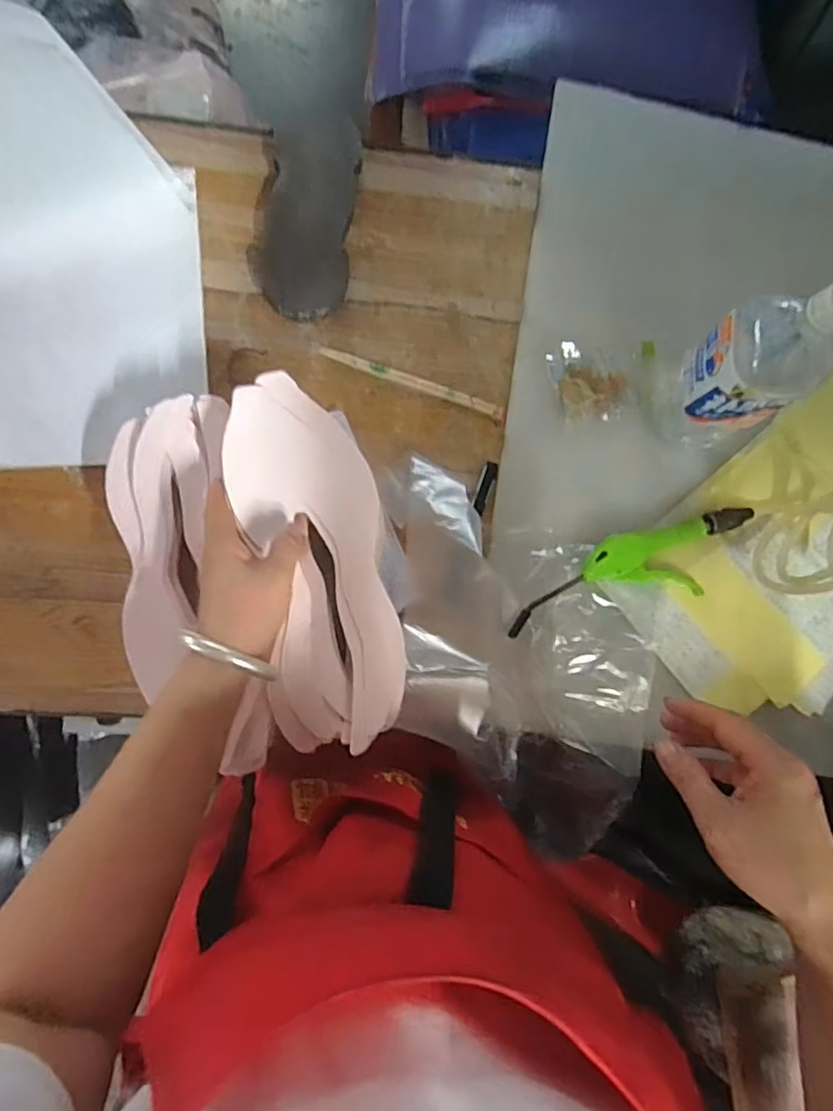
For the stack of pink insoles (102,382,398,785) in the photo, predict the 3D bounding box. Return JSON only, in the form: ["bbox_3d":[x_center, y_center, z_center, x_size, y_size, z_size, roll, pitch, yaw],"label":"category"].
[{"bbox_3d":[-0.122,0.010,0.459,0.197,0.048,0.290,-12,85,-9],"label":"stack of pink insoles"}]

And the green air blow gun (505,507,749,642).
[{"bbox_3d":[0.210,0.013,0.582,0.260,0.028,0.070,-13,85,-9],"label":"green air blow gun"}]

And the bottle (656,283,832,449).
[{"bbox_3d":[0.275,-0.155,0.515,0.071,0.222,0.083,-13,85,-9],"label":"bottle"}]

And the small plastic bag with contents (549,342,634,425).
[{"bbox_3d":[0.177,-0.177,0.613,0.078,0.021,0.087,-21,86,-9],"label":"small plastic bag with contents"}]

